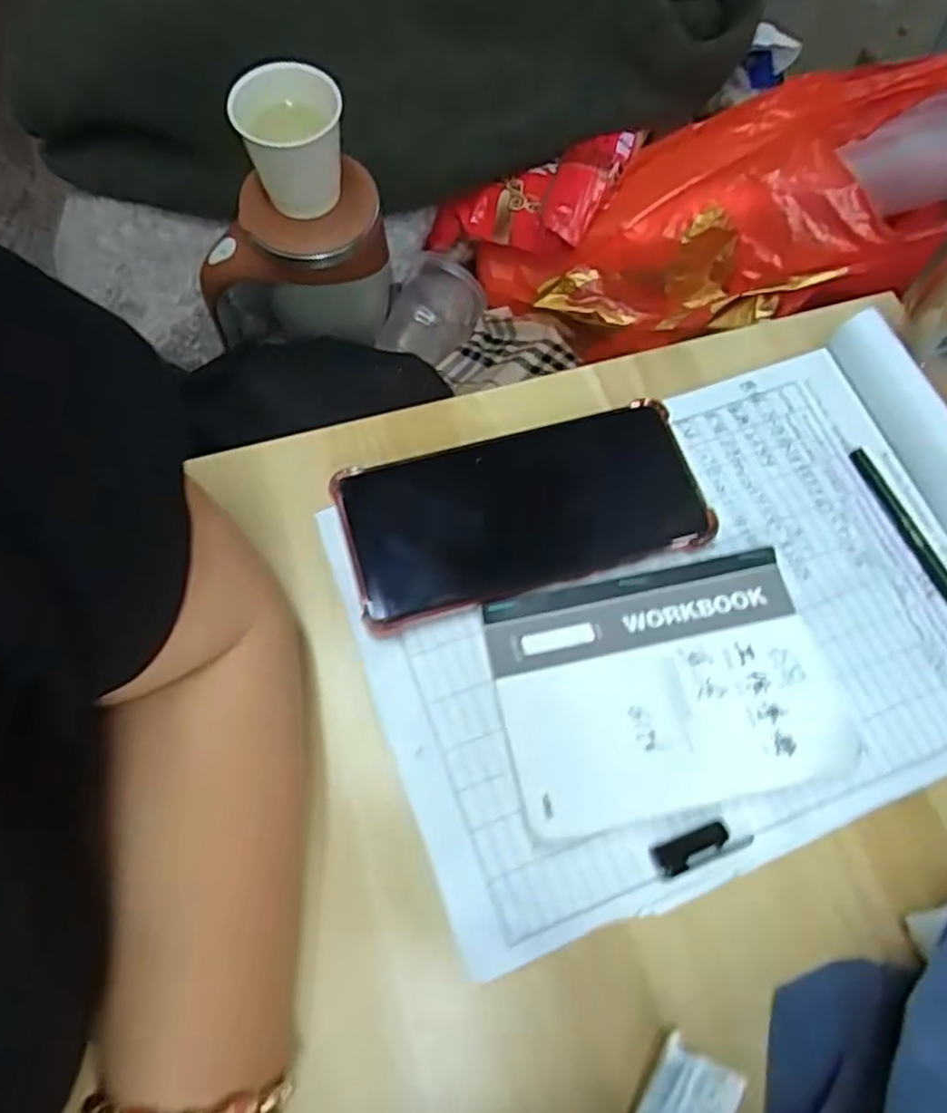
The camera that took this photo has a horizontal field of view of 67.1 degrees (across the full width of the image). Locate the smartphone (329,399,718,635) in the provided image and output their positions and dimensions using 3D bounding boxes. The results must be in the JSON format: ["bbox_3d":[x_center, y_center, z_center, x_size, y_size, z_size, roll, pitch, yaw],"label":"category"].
[{"bbox_3d":[0.024,-0.022,0.326,0.162,0.014,0.075,-15,70,-8],"label":"smartphone"}]

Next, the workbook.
[{"bbox_3d":[0.080,0.055,0.303,0.138,0.019,0.100,-10,70,-6],"label":"workbook"}]

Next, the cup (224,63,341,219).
[{"bbox_3d":[-0.106,-0.237,0.424,0.057,0.074,0.059,1,69,-2],"label":"cup"}]

